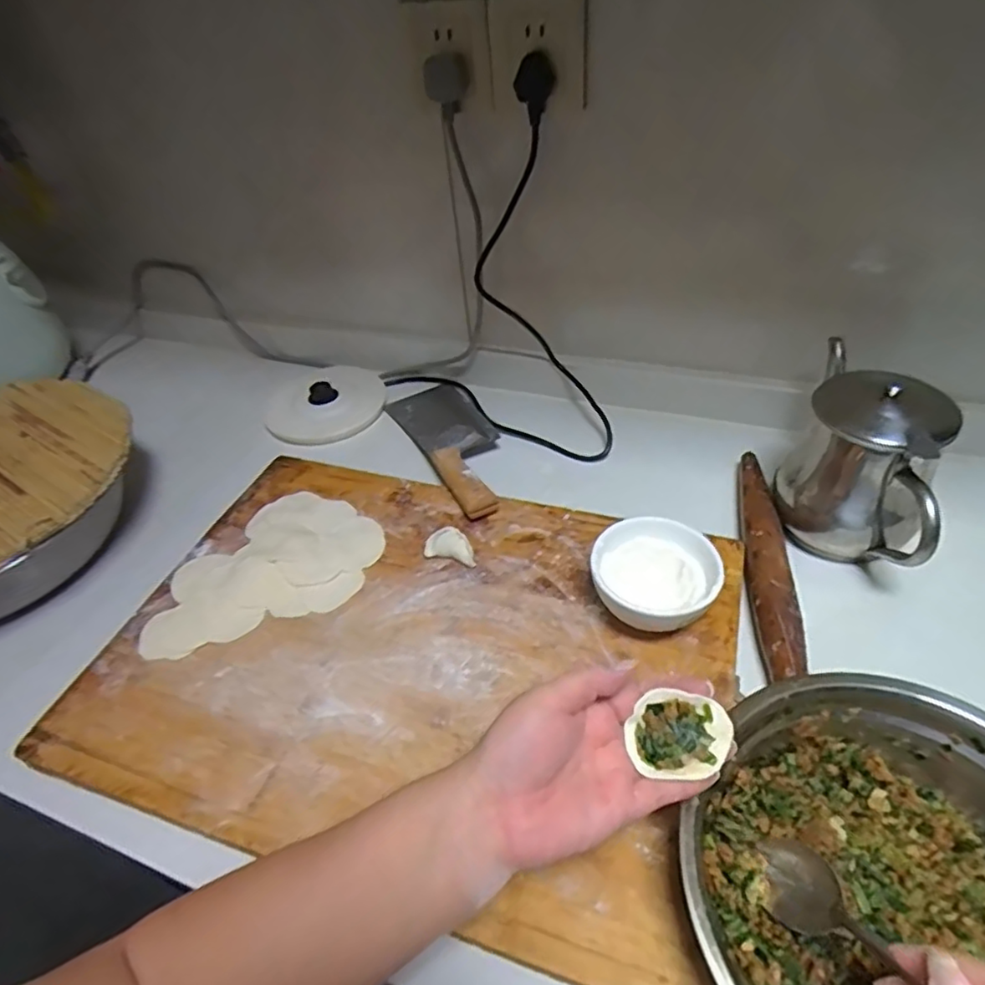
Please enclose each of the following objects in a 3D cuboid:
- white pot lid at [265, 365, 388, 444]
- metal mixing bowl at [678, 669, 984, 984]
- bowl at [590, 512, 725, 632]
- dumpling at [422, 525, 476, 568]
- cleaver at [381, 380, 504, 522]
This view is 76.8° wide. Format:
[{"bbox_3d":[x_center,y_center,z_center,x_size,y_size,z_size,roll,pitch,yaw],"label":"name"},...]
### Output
[{"bbox_3d":[-0.212,-0.114,0.788,0.148,0.046,0.131,-19,44,-13],"label":"white pot lid"},{"bbox_3d":[0.222,0.220,0.334,0.216,0.080,0.217,-4,43,3],"label":"metal mixing bowl"},{"bbox_3d":[0.126,0.074,0.491,0.096,0.055,0.099,6,45,13],"label":"bowl"},{"bbox_3d":[-0.037,0.048,0.559,0.046,0.022,0.025,8,45,16],"label":"dumpling"},{"bbox_3d":[-0.039,-0.066,0.687,0.094,0.031,0.259,-22,45,-16],"label":"cleaver"}]

